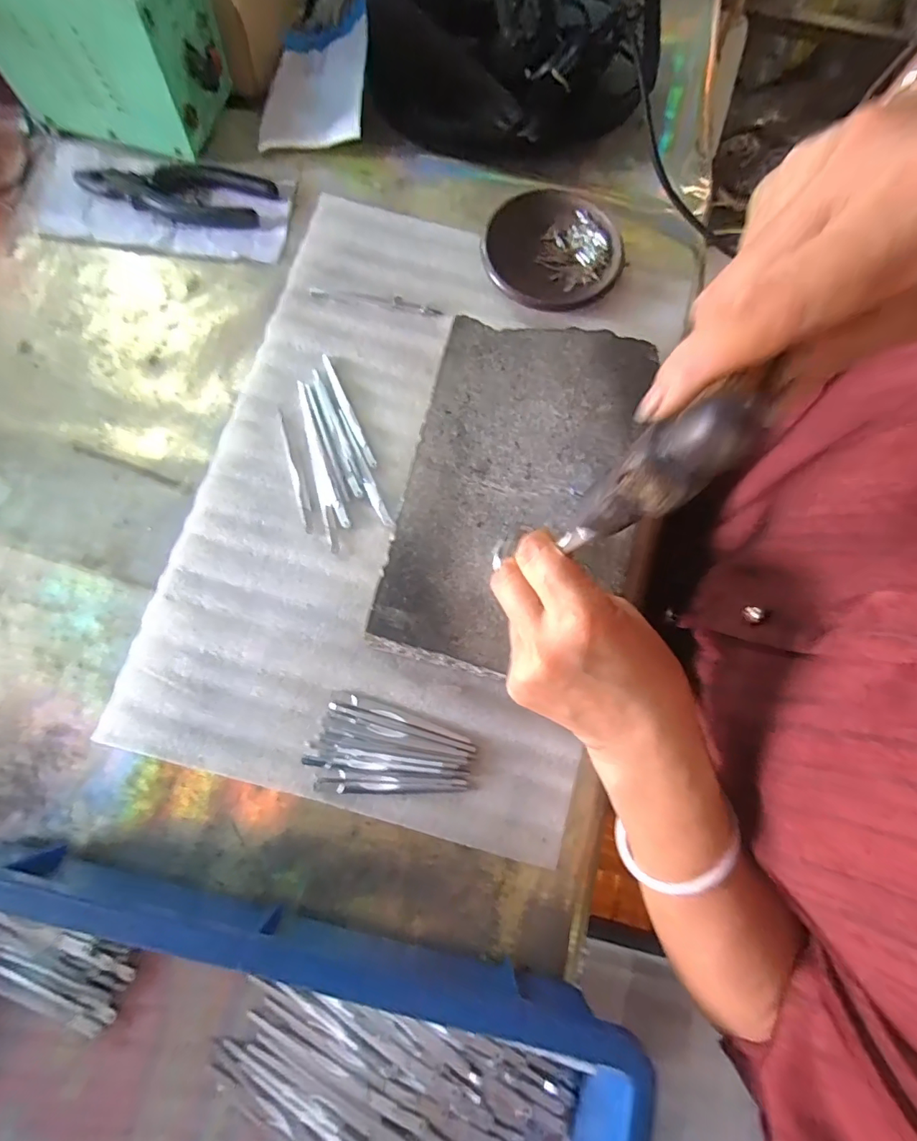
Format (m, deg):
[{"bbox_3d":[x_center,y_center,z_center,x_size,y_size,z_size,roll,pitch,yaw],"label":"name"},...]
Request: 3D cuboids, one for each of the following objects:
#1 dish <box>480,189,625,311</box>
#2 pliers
[{"bbox_3d":[0.078,-0.260,0.401,0.114,0.020,0.106,0,78,1],"label":"dish"},{"bbox_3d":[-0.240,-0.325,0.410,0.162,0.013,0.055,15,79,4],"label":"pliers"}]

